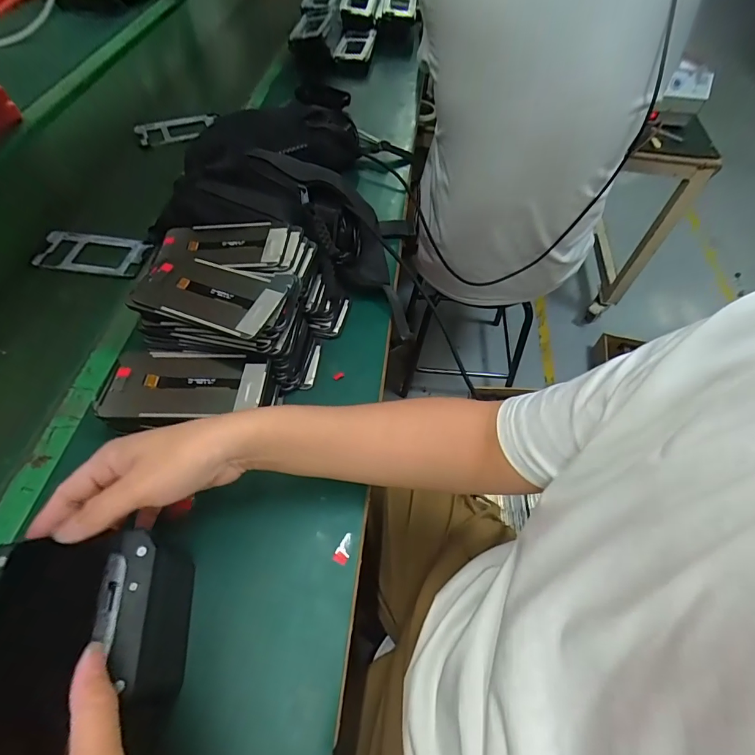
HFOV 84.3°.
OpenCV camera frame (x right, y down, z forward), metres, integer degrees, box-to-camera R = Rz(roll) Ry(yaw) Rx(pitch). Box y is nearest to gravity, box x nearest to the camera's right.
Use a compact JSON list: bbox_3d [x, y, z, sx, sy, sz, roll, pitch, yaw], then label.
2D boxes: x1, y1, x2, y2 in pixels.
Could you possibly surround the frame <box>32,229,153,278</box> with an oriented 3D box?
[{"bbox_3d":[-0.405,-0.179,0.596,0.153,0.011,0.083,9,57,2],"label":"frame"}]

